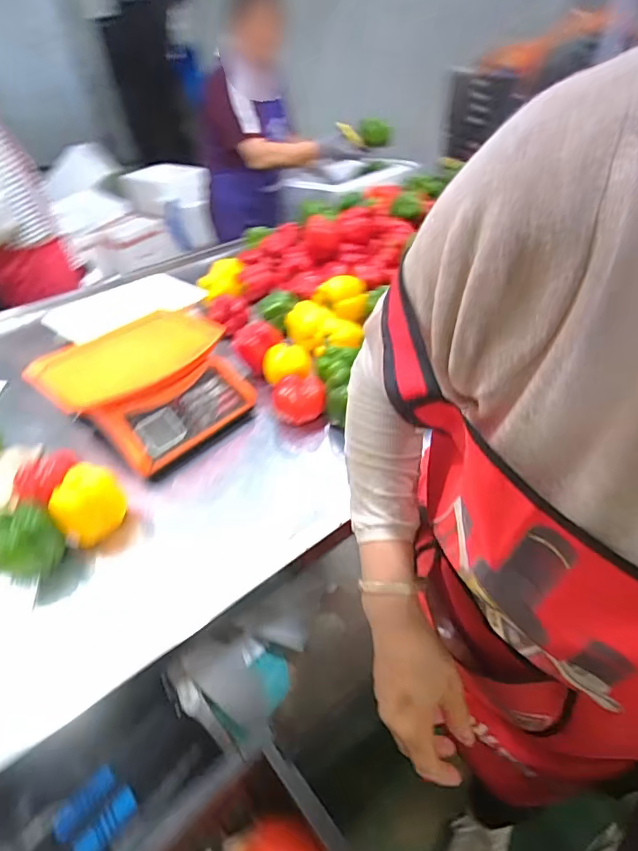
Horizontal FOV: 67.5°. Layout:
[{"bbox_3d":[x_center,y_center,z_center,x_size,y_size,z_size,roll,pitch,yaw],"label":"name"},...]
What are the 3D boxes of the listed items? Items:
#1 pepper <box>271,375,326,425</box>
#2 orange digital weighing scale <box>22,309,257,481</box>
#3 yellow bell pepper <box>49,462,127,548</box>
[{"bbox_3d":[-0.033,-0.041,0.844,0.088,0.070,0.080,-4,39,3],"label":"pepper"},{"bbox_3d":[-0.288,-0.063,0.839,0.279,0.140,0.277,25,49,33],"label":"orange digital weighing scale"},{"bbox_3d":[-0.321,0.108,0.666,0.086,0.077,0.071,-29,44,-26],"label":"yellow bell pepper"}]

